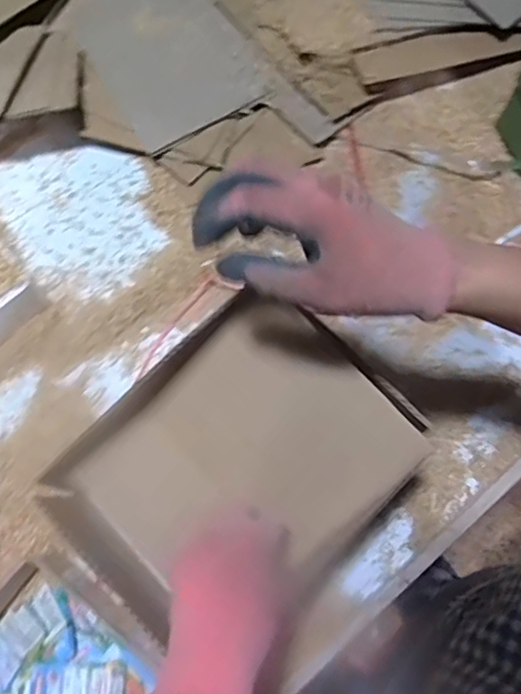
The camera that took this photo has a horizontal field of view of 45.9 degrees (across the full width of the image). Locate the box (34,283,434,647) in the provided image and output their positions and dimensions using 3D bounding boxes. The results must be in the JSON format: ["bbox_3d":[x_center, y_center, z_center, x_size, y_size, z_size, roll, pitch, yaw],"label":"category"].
[{"bbox_3d":[-0.018,0.092,0.473,0.248,0.051,0.200,-43,77,-13],"label":"box"}]

